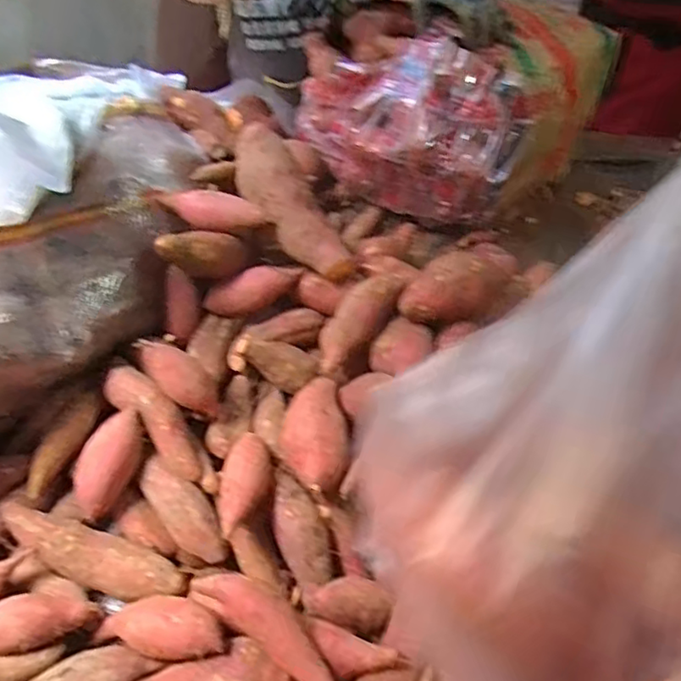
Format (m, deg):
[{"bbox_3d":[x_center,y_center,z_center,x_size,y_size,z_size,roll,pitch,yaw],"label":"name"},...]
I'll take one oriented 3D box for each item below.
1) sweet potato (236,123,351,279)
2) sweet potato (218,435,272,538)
[{"bbox_3d":[-0.066,-0.168,0.776,0.068,0.054,0.223,-30,85,-26],"label":"sweet potato"},{"bbox_3d":[-0.100,0.149,0.639,0.047,0.034,0.119,5,48,2],"label":"sweet potato"}]

